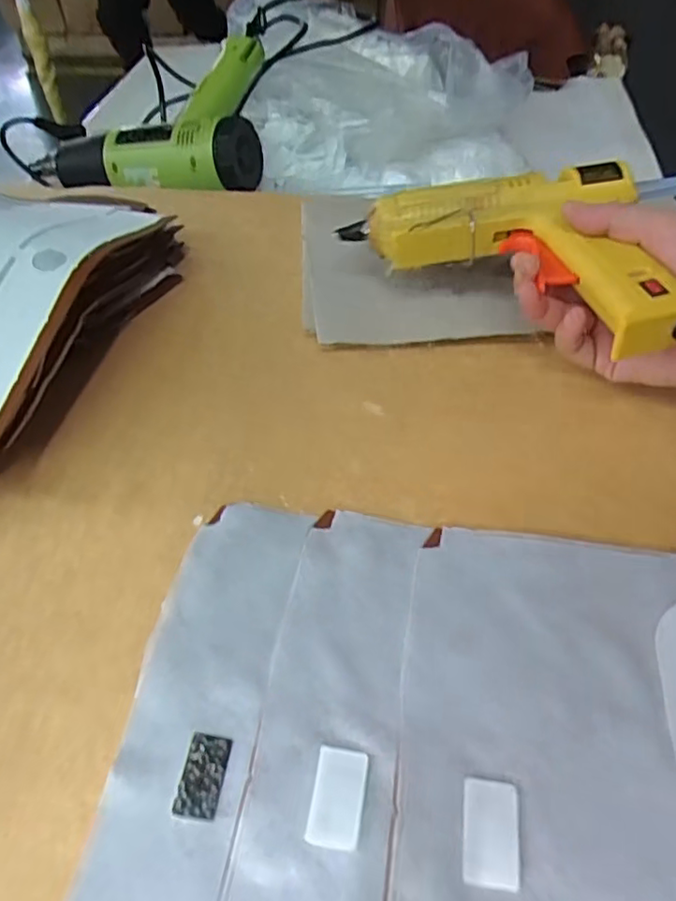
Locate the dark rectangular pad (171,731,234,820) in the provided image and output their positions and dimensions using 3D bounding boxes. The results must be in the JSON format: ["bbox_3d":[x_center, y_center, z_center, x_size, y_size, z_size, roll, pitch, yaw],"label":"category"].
[{"bbox_3d":[-0.052,0.123,0.236,0.016,0.004,0.029,6,50,8],"label":"dark rectangular pad"}]

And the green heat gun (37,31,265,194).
[{"bbox_3d":[-0.207,-0.331,0.648,0.261,0.070,0.179,-8,77,14],"label":"green heat gun"}]

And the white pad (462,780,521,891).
[{"bbox_3d":[0.055,0.134,0.218,0.019,0.004,0.033,6,50,7],"label":"white pad"}]

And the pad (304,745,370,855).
[{"bbox_3d":[0.000,0.128,0.229,0.020,0.007,0.033,7,50,9],"label":"pad"}]

